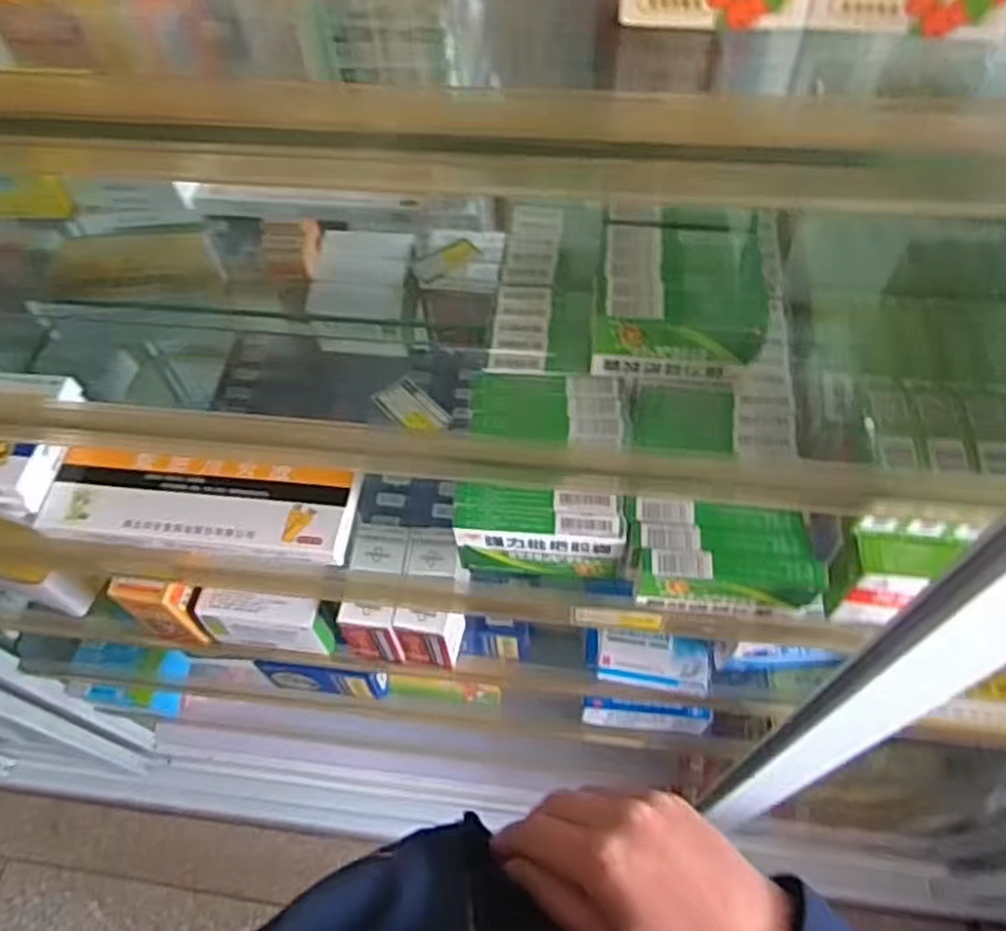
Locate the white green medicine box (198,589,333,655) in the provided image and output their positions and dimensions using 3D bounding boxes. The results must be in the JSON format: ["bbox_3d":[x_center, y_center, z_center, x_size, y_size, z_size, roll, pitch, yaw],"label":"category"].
[{"bbox_3d":[-0.231,0.156,0.757,0.123,0.076,0.037,2,59,4],"label":"white green medicine box"}]

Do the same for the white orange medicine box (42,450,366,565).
[{"bbox_3d":[-0.256,0.033,0.643,0.261,0.032,0.084,7,59,7],"label":"white orange medicine box"}]

